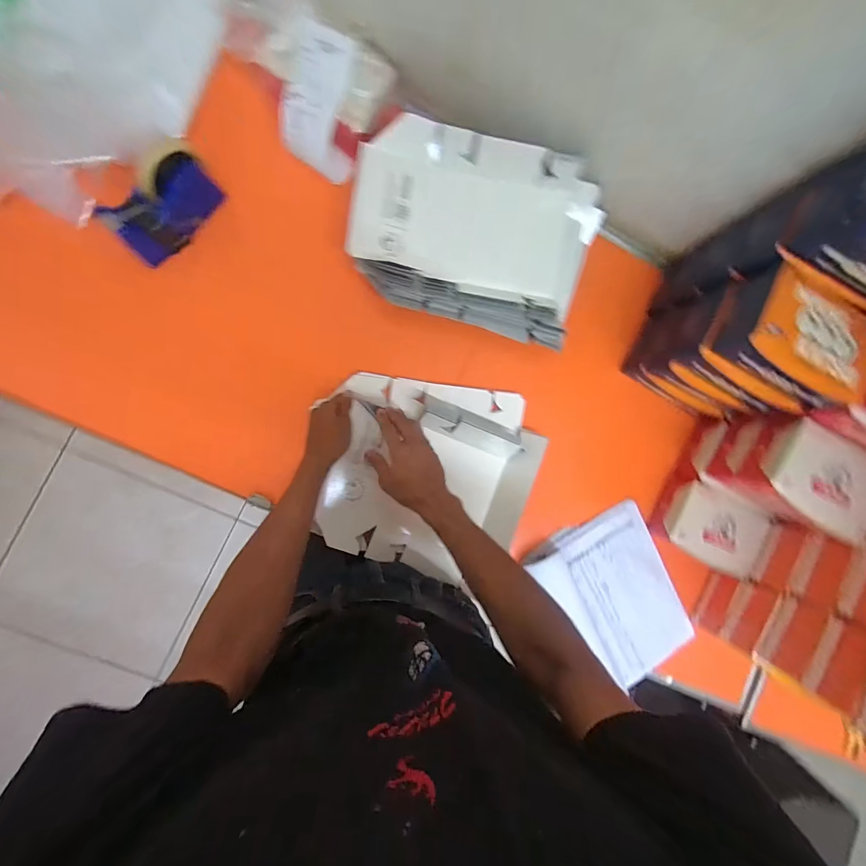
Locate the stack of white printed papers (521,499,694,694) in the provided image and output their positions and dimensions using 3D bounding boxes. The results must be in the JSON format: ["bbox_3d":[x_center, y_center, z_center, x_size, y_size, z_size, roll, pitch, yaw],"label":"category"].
[{"bbox_3d":[0.328,0.300,0.678,0.234,0.037,0.309,-29,95,-7],"label":"stack of white printed papers"}]

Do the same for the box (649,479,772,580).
[{"bbox_3d":[0.495,0.169,0.678,0.178,0.066,0.126,27,87,-8],"label":"box"}]

